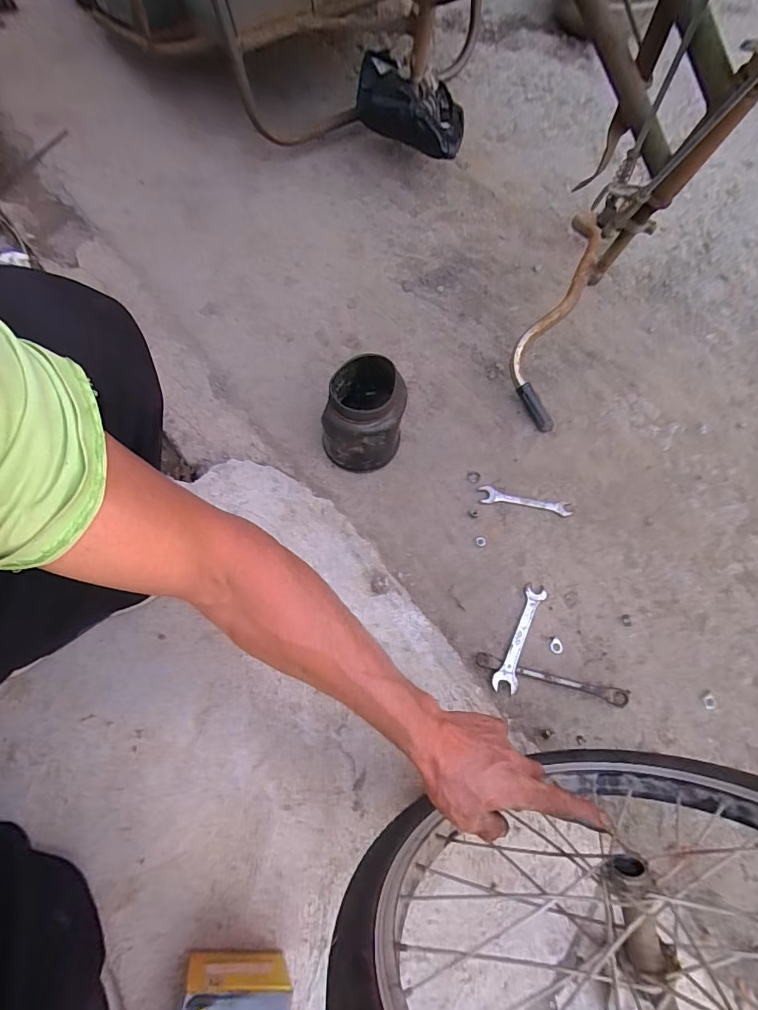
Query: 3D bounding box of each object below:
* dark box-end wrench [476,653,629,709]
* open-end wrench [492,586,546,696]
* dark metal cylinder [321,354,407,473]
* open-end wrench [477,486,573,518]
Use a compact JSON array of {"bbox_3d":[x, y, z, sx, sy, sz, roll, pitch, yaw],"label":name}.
[{"bbox_3d":[0.259,0.262,0.656,0.228,0.015,0.024,14,67,3],"label":"dark box-end wrench"},{"bbox_3d":[0.218,0.206,0.678,0.034,0.011,0.169,25,68,7],"label":"open-end wrench"},{"bbox_3d":[-0.028,-0.144,0.724,0.130,0.163,0.126,-4,67,-5],"label":"dark metal cylinder"},{"bbox_3d":[0.256,-0.007,0.766,0.157,0.006,0.033,10,67,1],"label":"open-end wrench"}]

